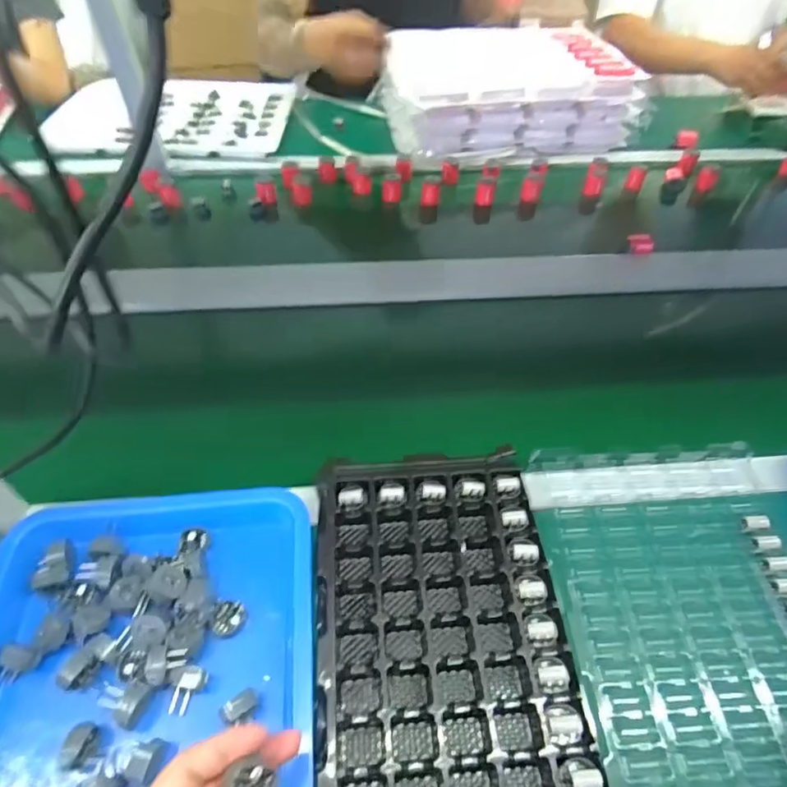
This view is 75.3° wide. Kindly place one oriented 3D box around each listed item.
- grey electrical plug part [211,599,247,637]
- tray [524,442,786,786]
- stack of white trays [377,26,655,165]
[{"bbox_3d":[-0.137,0.187,0.424,0.027,0.020,0.024,-36,59,-27],"label":"grey electrical plug part"},{"bbox_3d":[0.258,0.201,0.422,0.227,0.023,0.354,-2,49,-3],"label":"tray"},{"bbox_3d":[0.227,-0.604,1.016,0.470,0.148,0.283,-10,50,-9],"label":"stack of white trays"}]

